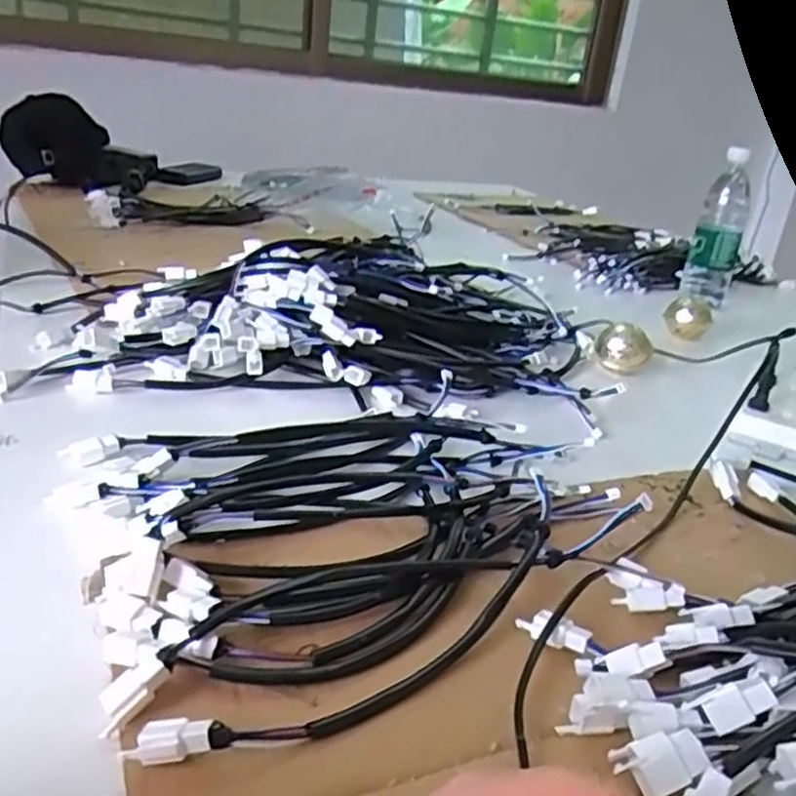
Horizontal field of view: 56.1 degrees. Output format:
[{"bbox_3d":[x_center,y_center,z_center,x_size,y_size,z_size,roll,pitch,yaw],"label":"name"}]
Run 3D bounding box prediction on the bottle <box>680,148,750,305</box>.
[{"bbox_3d":[0.472,-0.242,1.094,0.067,0.215,0.072,17,27,19],"label":"bottle"}]

